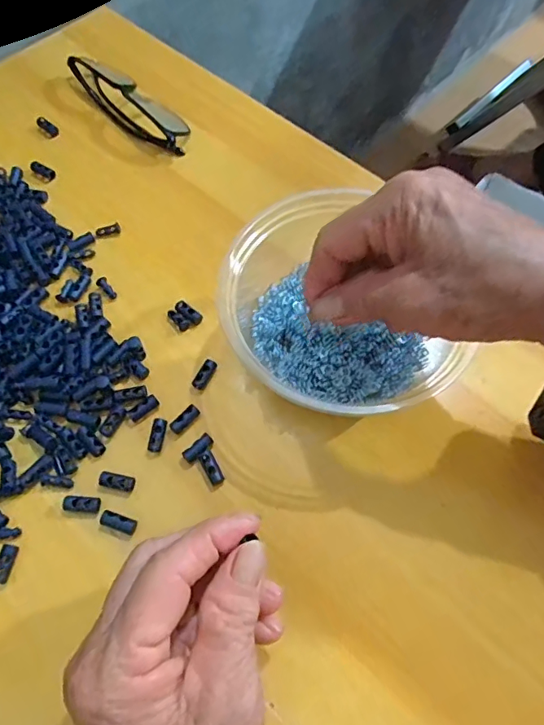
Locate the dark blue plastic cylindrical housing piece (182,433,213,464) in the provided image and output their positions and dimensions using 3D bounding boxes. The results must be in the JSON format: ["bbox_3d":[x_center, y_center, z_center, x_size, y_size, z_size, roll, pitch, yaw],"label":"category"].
[{"bbox_3d":[-0.041,0.048,0.281,0.019,0.007,0.009,-42,71,-18],"label":"dark blue plastic cylindrical housing piece"}]

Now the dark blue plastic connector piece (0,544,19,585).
[{"bbox_3d":[-0.136,0.102,0.254,0.009,0.004,0.019,11,64,4],"label":"dark blue plastic connector piece"}]

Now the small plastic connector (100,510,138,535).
[{"bbox_3d":[-0.081,0.084,0.262,0.019,0.004,0.008,17,65,7],"label":"small plastic connector"}]

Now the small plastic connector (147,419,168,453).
[{"bbox_3d":[-0.065,0.041,0.284,0.008,0.004,0.019,10,77,4],"label":"small plastic connector"}]

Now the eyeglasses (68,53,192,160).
[{"bbox_3d":[-0.113,-0.210,0.395,0.038,0.022,0.130,-42,71,-18],"label":"eyeglasses"}]

